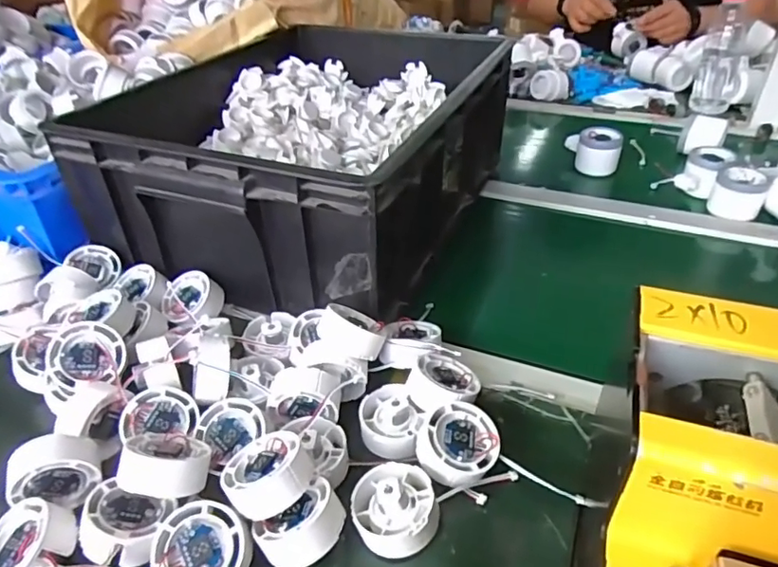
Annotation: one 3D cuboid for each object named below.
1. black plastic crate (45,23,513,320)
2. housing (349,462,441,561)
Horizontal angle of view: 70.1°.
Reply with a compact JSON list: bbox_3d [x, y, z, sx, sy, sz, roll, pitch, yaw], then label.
[{"bbox_3d":[-0.085,-0.185,0.669,0.370,0.150,0.483,14,39,19],"label":"black plastic crate"},{"bbox_3d":[0.004,0.142,0.360,0.053,0.029,0.059,-3,37,-2],"label":"housing"}]

